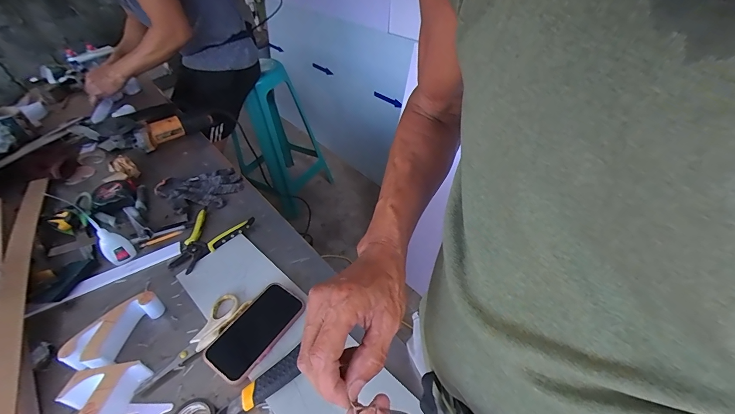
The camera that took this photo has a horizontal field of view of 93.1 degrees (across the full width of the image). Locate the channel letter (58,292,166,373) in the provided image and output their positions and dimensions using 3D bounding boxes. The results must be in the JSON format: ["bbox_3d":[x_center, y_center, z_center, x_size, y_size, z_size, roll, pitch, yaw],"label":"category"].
[{"bbox_3d":[-0.400,0.195,0.553,0.078,0.046,0.125,6,45,14],"label":"channel letter"}]

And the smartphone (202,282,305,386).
[{"bbox_3d":[-0.171,0.185,0.534,0.081,0.011,0.151,27,53,24],"label":"smartphone"}]

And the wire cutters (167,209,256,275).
[{"bbox_3d":[-0.318,0.066,0.695,0.131,0.017,0.147,6,45,14],"label":"wire cutters"}]

